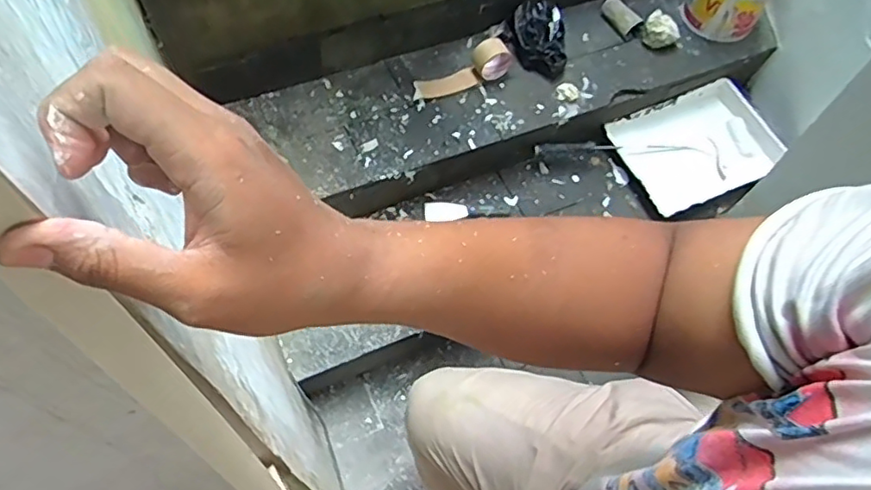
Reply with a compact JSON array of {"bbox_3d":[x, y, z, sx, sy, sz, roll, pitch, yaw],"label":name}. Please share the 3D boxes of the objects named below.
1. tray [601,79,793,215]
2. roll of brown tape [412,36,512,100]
[{"bbox_3d":[0.655,-0.247,1.519,0.389,0.064,0.275,-20,63,-14],"label":"tray"},{"bbox_3d":[0.060,-0.402,1.396,0.242,0.070,0.071,-24,64,-16],"label":"roll of brown tape"}]

